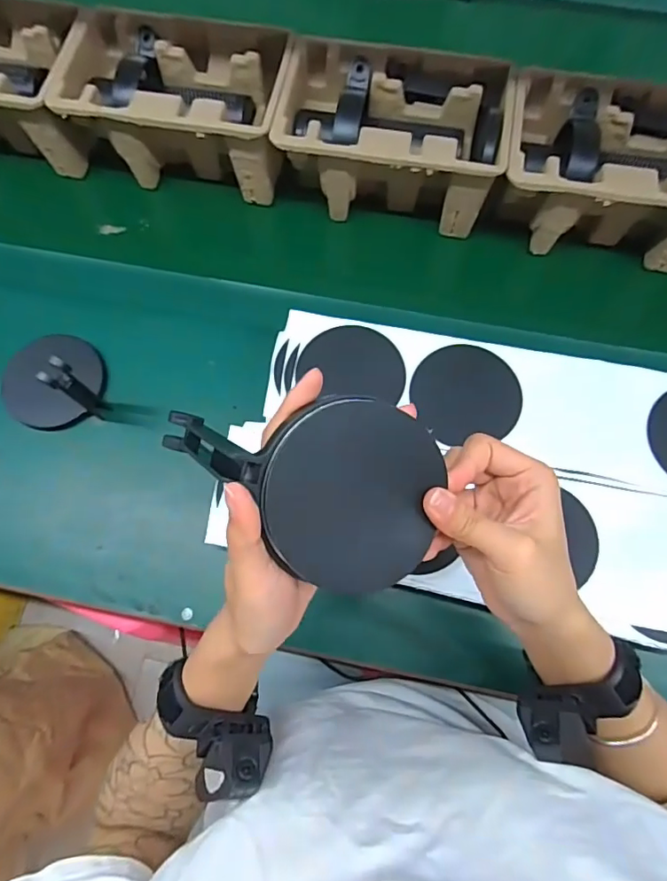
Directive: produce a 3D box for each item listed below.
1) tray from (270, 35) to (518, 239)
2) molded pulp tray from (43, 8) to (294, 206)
[{"bbox_3d":[0.062,-0.318,0.546,0.221,0.095,0.146,11,73,4],"label":"tray"},{"bbox_3d":[-0.163,-0.363,0.562,0.223,0.100,0.148,8,73,3],"label":"molded pulp tray"}]

